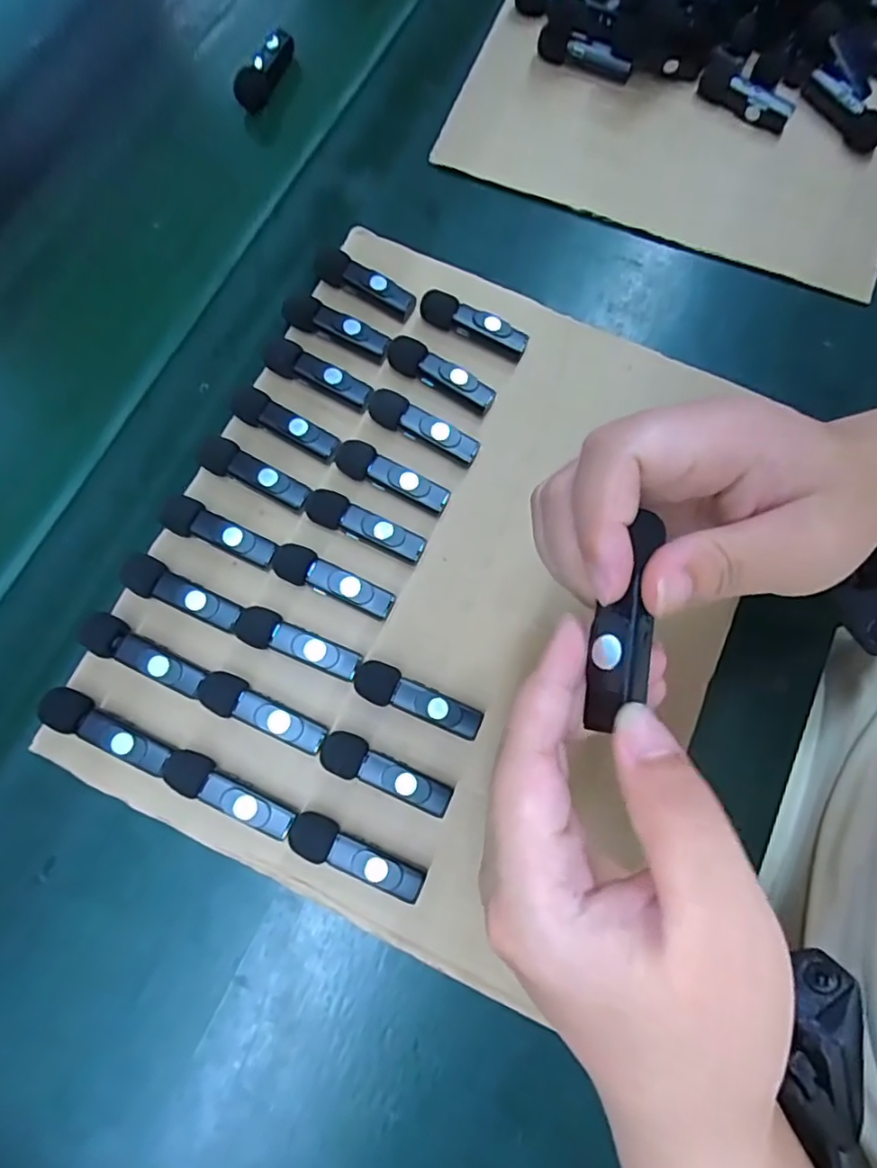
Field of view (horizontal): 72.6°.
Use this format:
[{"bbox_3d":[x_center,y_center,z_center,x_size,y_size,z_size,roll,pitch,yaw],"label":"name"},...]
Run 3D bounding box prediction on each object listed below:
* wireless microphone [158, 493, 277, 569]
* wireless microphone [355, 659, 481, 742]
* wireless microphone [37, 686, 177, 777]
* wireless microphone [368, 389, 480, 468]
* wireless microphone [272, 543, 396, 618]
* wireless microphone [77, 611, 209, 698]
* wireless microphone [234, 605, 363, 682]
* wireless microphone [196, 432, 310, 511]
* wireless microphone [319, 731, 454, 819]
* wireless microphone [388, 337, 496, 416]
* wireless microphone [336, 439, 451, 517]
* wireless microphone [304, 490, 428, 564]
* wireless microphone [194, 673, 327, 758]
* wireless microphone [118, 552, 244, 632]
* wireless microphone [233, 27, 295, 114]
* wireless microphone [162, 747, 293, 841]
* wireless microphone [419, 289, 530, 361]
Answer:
[{"bbox_3d":[-0.115,-0.028,0.313,0.062,0.016,0.020,23,76,4],"label":"wireless microphone"},{"bbox_3d":[-0.010,0.058,0.296,0.065,0.016,0.019,24,76,5],"label":"wireless microphone"},{"bbox_3d":[-0.159,0.070,0.288,0.065,0.015,0.018,23,76,4],"label":"wireless microphone"},{"bbox_3d":[-0.008,-0.087,0.332,0.065,0.015,0.017,28,76,6],"label":"wireless microphone"},{"bbox_3d":[-0.054,-0.001,0.310,0.066,0.015,0.020,21,76,4],"label":"wireless microphone"},{"bbox_3d":[-0.146,0.035,0.297,0.064,0.015,0.019,23,76,4],"label":"wireless microphone"},{"bbox_3d":[-0.070,0.030,0.301,0.065,0.017,0.018,21,76,4],"label":"wireless microphone"},{"bbox_3d":[-0.101,-0.060,0.322,0.066,0.015,0.019,29,76,6],"label":"wireless microphone"},{"bbox_3d":[-0.025,0.091,0.288,0.065,0.016,0.019,21,76,4],"label":"wireless microphone"},{"bbox_3d":[0.001,-0.120,0.340,0.066,0.013,0.016,28,76,6],"label":"wireless microphone"},{"bbox_3d":[-0.025,-0.058,0.325,0.065,0.016,0.017,26,76,5],"label":"wireless microphone"},{"bbox_3d":[-0.039,-0.030,0.318,0.066,0.016,0.019,24,76,5],"label":"wireless microphone"},{"bbox_3d":[-0.086,0.063,0.293,0.065,0.016,0.019,22,76,4],"label":"wireless microphone"},{"bbox_3d":[-0.131,0.005,0.306,0.064,0.014,0.020,24,76,5],"label":"wireless microphone"},{"bbox_3d":[-0.121,-0.358,0.415,0.020,0.023,0.056,24,76,8],"label":"wireless microphone"},{"bbox_3d":[-0.099,0.099,0.283,0.066,0.017,0.018,24,76,5],"label":"wireless microphone"},{"bbox_3d":[0.020,-0.151,0.348,0.065,0.018,0.015,26,76,5],"label":"wireless microphone"}]

